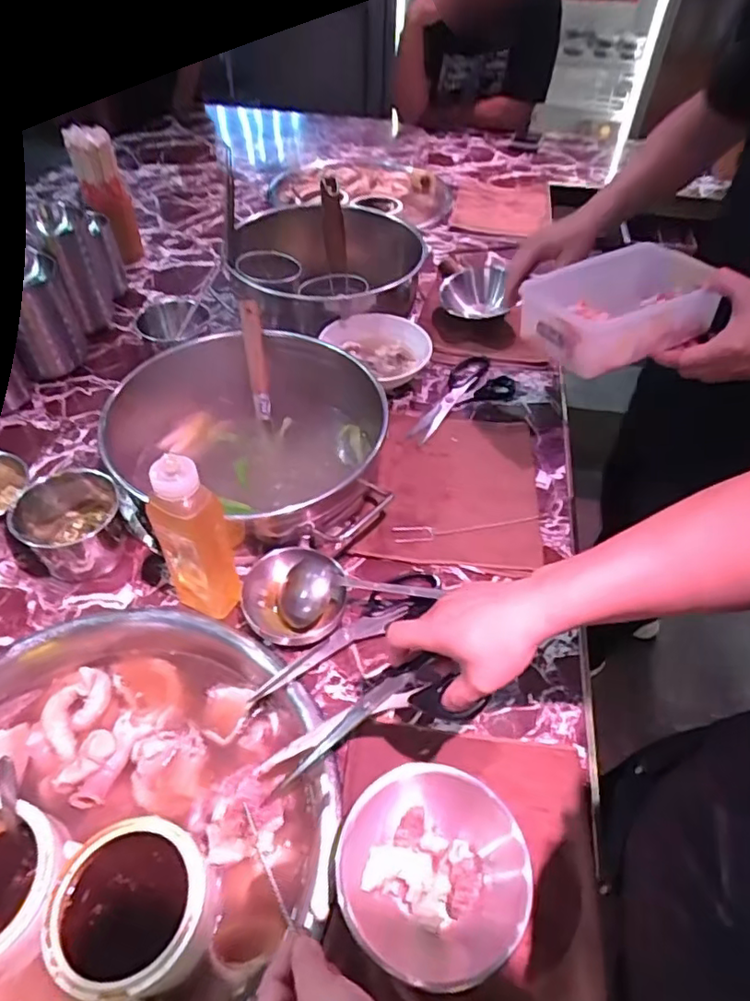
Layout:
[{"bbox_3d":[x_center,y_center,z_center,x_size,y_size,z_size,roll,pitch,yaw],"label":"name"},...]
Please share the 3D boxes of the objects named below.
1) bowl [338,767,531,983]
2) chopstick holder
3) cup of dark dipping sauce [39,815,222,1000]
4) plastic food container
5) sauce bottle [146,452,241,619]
[{"bbox_3d":[0.047,0.304,0.493,0.151,0.047,0.149,0,48,-1],"label":"bowl"},{"bbox_3d":[-0.513,-0.573,1.149,0.080,0.242,0.088,-18,51,-16],"label":"chopstick holder"},{"bbox_3d":[-0.200,0.341,0.500,0.119,0.052,0.120,0,48,-1],"label":"cup of dark dipping sauce"},{"bbox_3d":[0.282,-0.221,0.686,0.200,0.073,0.136,-13,50,-13],"label":"plastic food container"},{"bbox_3d":[-0.185,0.044,0.610,0.062,0.211,0.065,-26,54,-22],"label":"sauce bottle"}]

